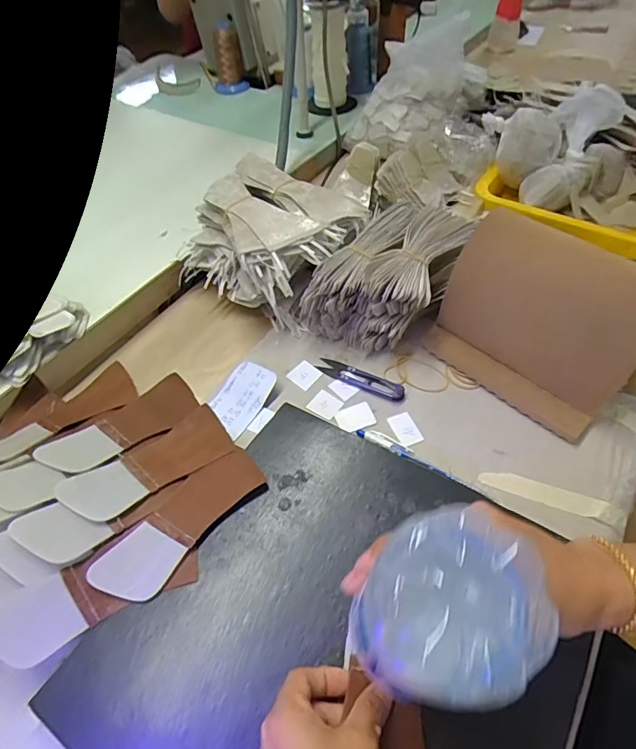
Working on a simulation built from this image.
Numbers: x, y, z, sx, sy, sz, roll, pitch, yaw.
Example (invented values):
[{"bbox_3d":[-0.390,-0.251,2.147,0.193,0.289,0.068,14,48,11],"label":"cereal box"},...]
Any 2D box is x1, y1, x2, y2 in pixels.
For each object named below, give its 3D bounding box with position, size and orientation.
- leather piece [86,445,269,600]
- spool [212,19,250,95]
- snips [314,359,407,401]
[{"bbox_3d":[-0.110,0.118,0.400,0.053,0.008,0.151,32,58,26],"label":"leather piece"},{"bbox_3d":[-0.172,-0.603,0.925,0.060,0.104,0.055,-9,53,-6],"label":"spool"},{"bbox_3d":[0.045,0.002,0.513,0.098,0.007,0.021,24,55,21],"label":"snips"}]

